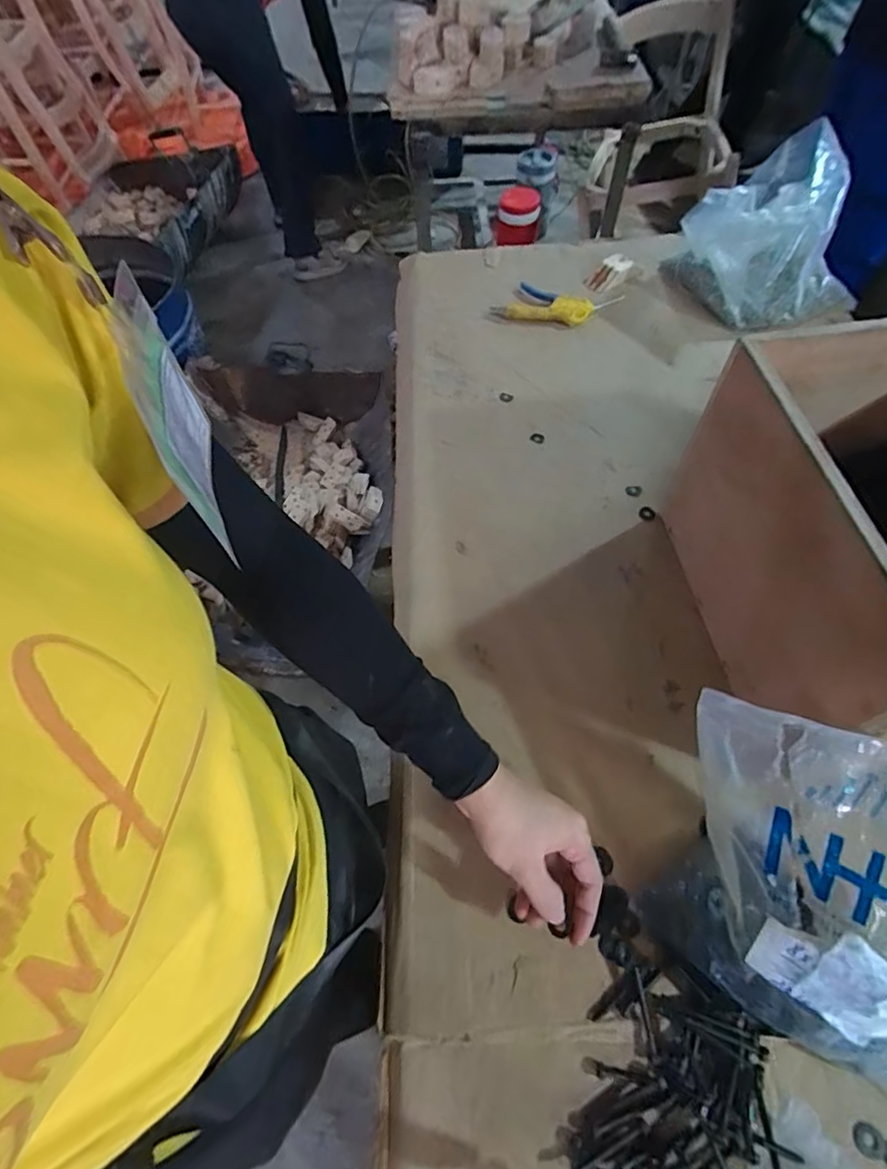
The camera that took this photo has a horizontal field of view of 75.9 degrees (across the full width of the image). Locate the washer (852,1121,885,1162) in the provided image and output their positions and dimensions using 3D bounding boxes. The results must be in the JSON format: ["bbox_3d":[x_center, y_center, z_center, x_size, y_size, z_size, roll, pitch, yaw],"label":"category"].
[{"bbox_3d":[0.295,0.386,0.395,0.020,0.004,0.018,29,64,19],"label":"washer"}]

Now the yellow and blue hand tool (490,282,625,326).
[{"bbox_3d":[0.171,-0.431,0.868,0.178,0.025,0.075,16,61,11],"label":"yellow and blue hand tool"}]

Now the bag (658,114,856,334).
[{"bbox_3d":[0.436,-0.472,0.773,0.154,0.171,0.197,-21,61,-10],"label":"bag"}]

